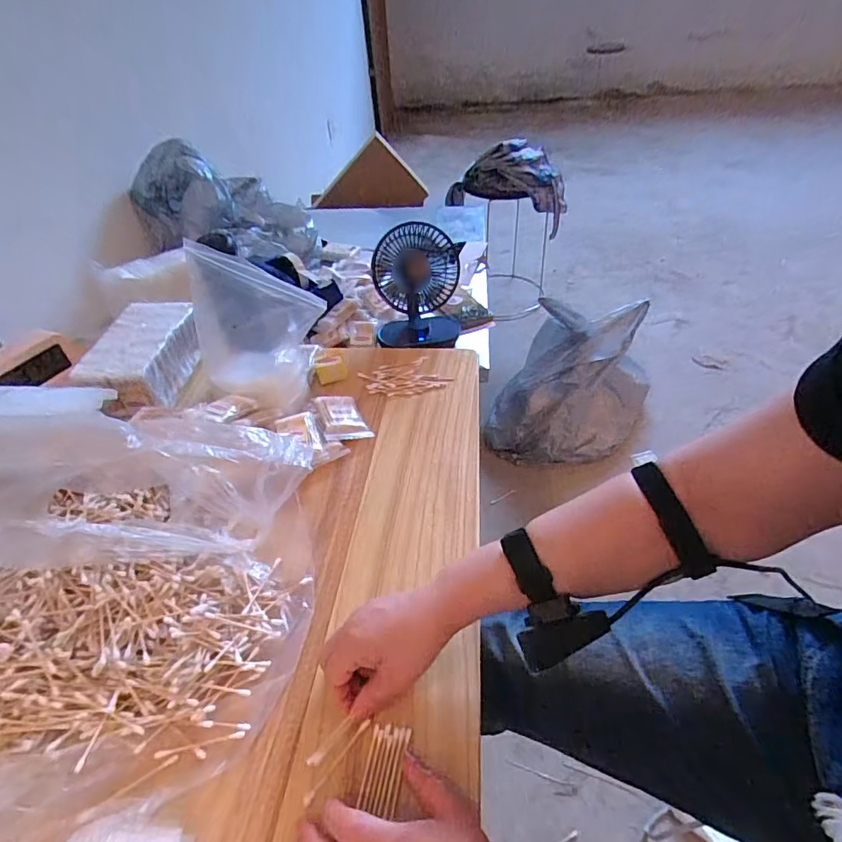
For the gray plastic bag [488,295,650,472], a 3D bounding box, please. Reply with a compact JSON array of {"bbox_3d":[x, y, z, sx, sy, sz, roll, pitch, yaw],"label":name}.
[{"bbox_3d":[0.396,-0.094,1.252,0.409,0.341,0.304,7,45,12],"label":"gray plastic bag"}]

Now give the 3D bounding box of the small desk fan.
[{"bbox_3d":[-0.009,-0.263,0.886,0.150,0.194,0.185,0,44,5],"label":"small desk fan"}]

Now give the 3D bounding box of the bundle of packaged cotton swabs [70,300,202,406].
[{"bbox_3d":[-0.435,-0.104,0.761,0.128,0.071,0.205,2,43,4],"label":"bundle of packaged cotton swabs"}]

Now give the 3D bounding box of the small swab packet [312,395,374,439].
[{"bbox_3d":[-0.110,-0.005,0.674,0.061,0.021,0.088,-13,46,-18],"label":"small swab packet"}]

